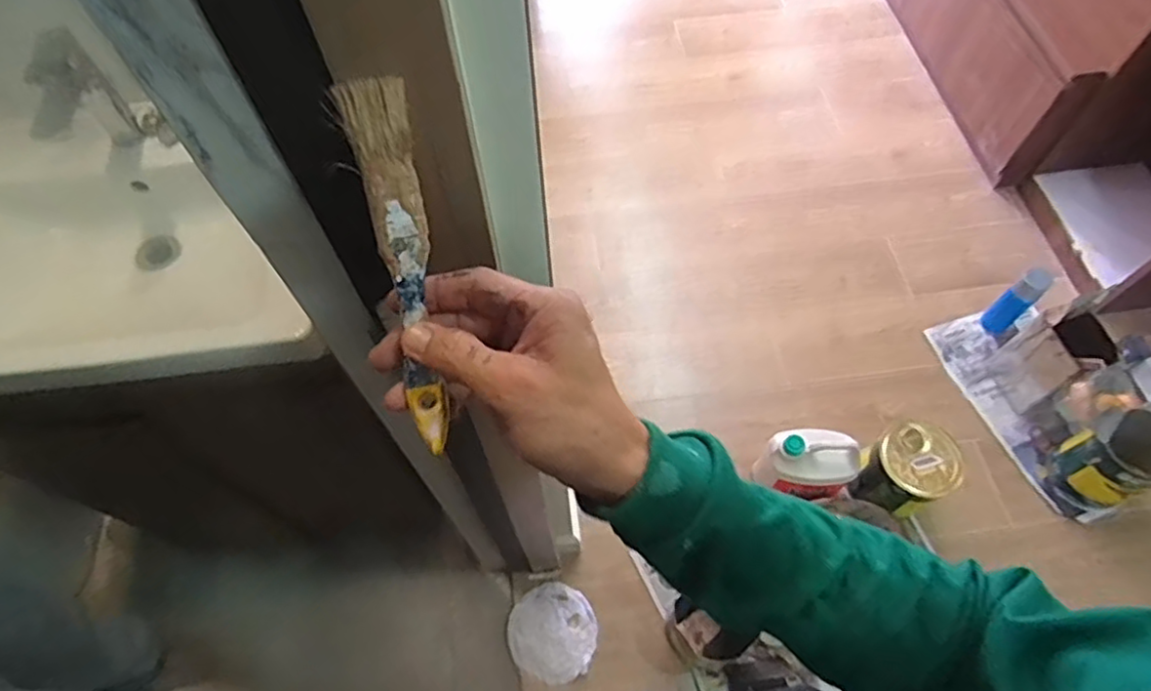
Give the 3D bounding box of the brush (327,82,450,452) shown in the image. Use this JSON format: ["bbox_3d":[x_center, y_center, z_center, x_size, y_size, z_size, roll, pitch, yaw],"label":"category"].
[{"bbox_3d":[-0.083,-0.036,0.318,0.029,0.010,0.174,-9,101,-3],"label":"brush"}]

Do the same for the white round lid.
[{"bbox_3d":[-0.050,0.608,1.405,0.185,0.021,0.185,-3,68,7],"label":"white round lid"}]

